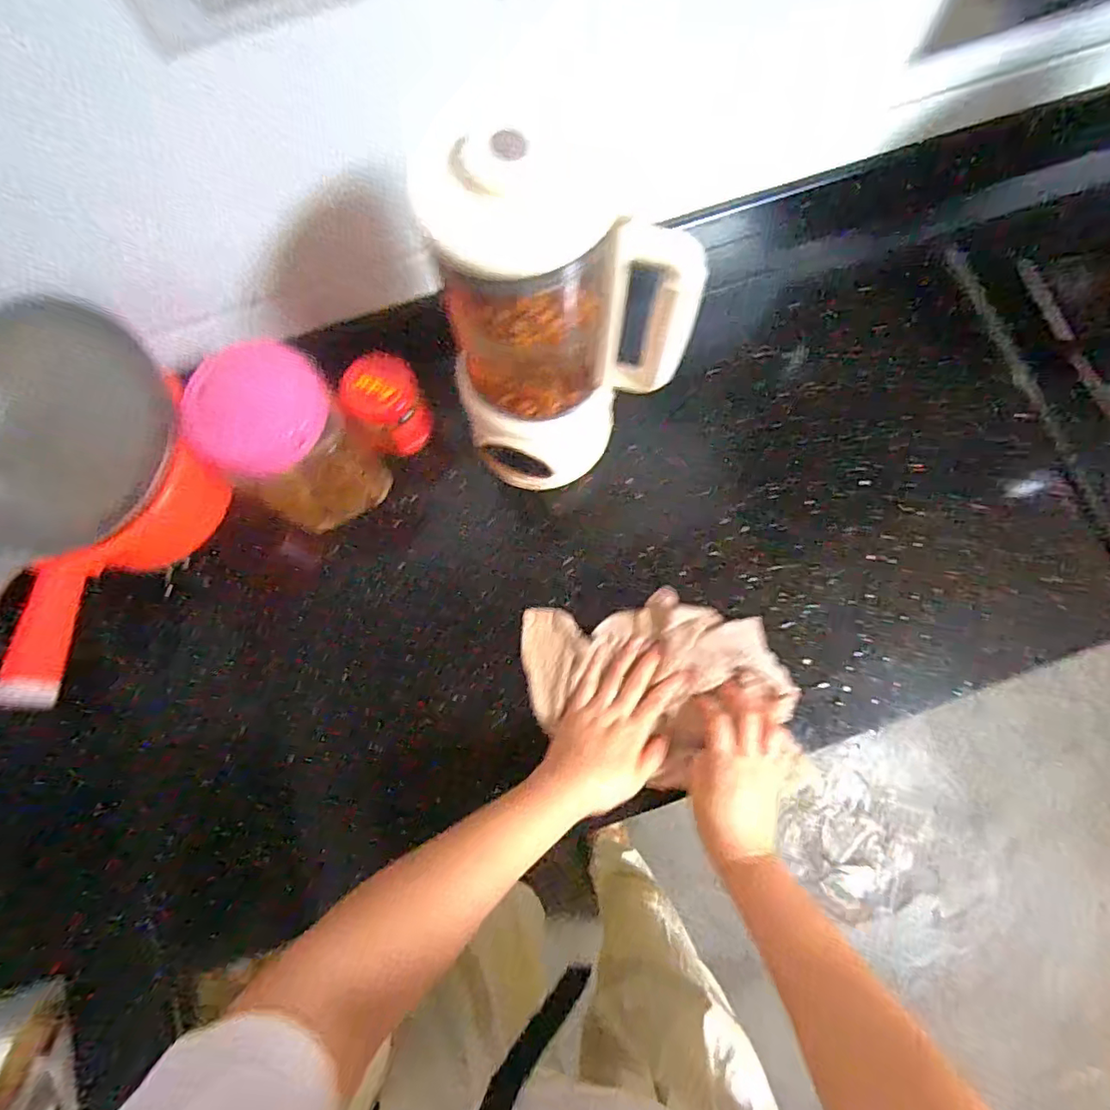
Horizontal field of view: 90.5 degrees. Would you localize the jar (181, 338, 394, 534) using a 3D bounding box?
[{"bbox_3d":[-0.233,-0.093,0.503,0.090,0.180,0.111,33,80,8],"label":"jar"}]

